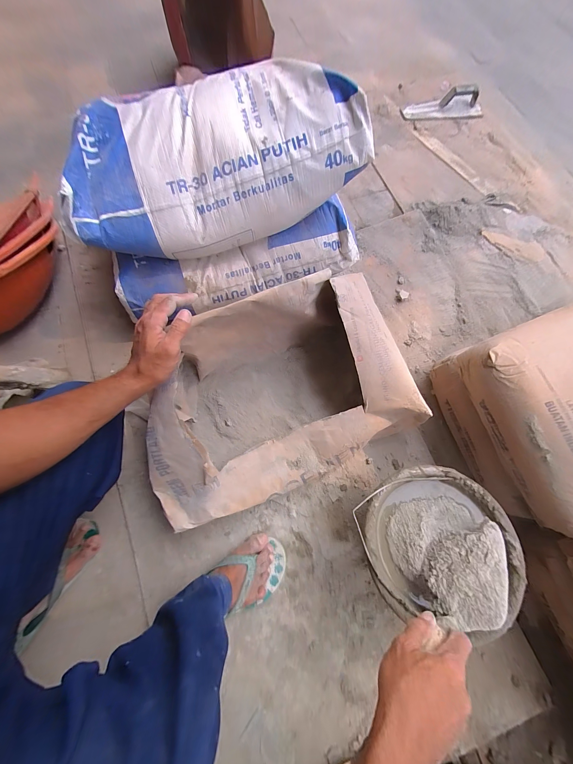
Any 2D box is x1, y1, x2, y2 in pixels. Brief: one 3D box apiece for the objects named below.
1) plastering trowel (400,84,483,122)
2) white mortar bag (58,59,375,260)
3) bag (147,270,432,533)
[{"bbox_3d":[0.546,-0.956,0.947,0.292,0.062,0.085,-11,75,-4],"label":"plastering trowel"},{"bbox_3d":[-0.140,-0.442,0.554,0.554,0.181,0.296,-12,75,-5],"label":"white mortar bag"},{"bbox_3d":[-0.019,0.036,0.542,0.506,0.253,0.323,-22,75,-6],"label":"bag"}]

